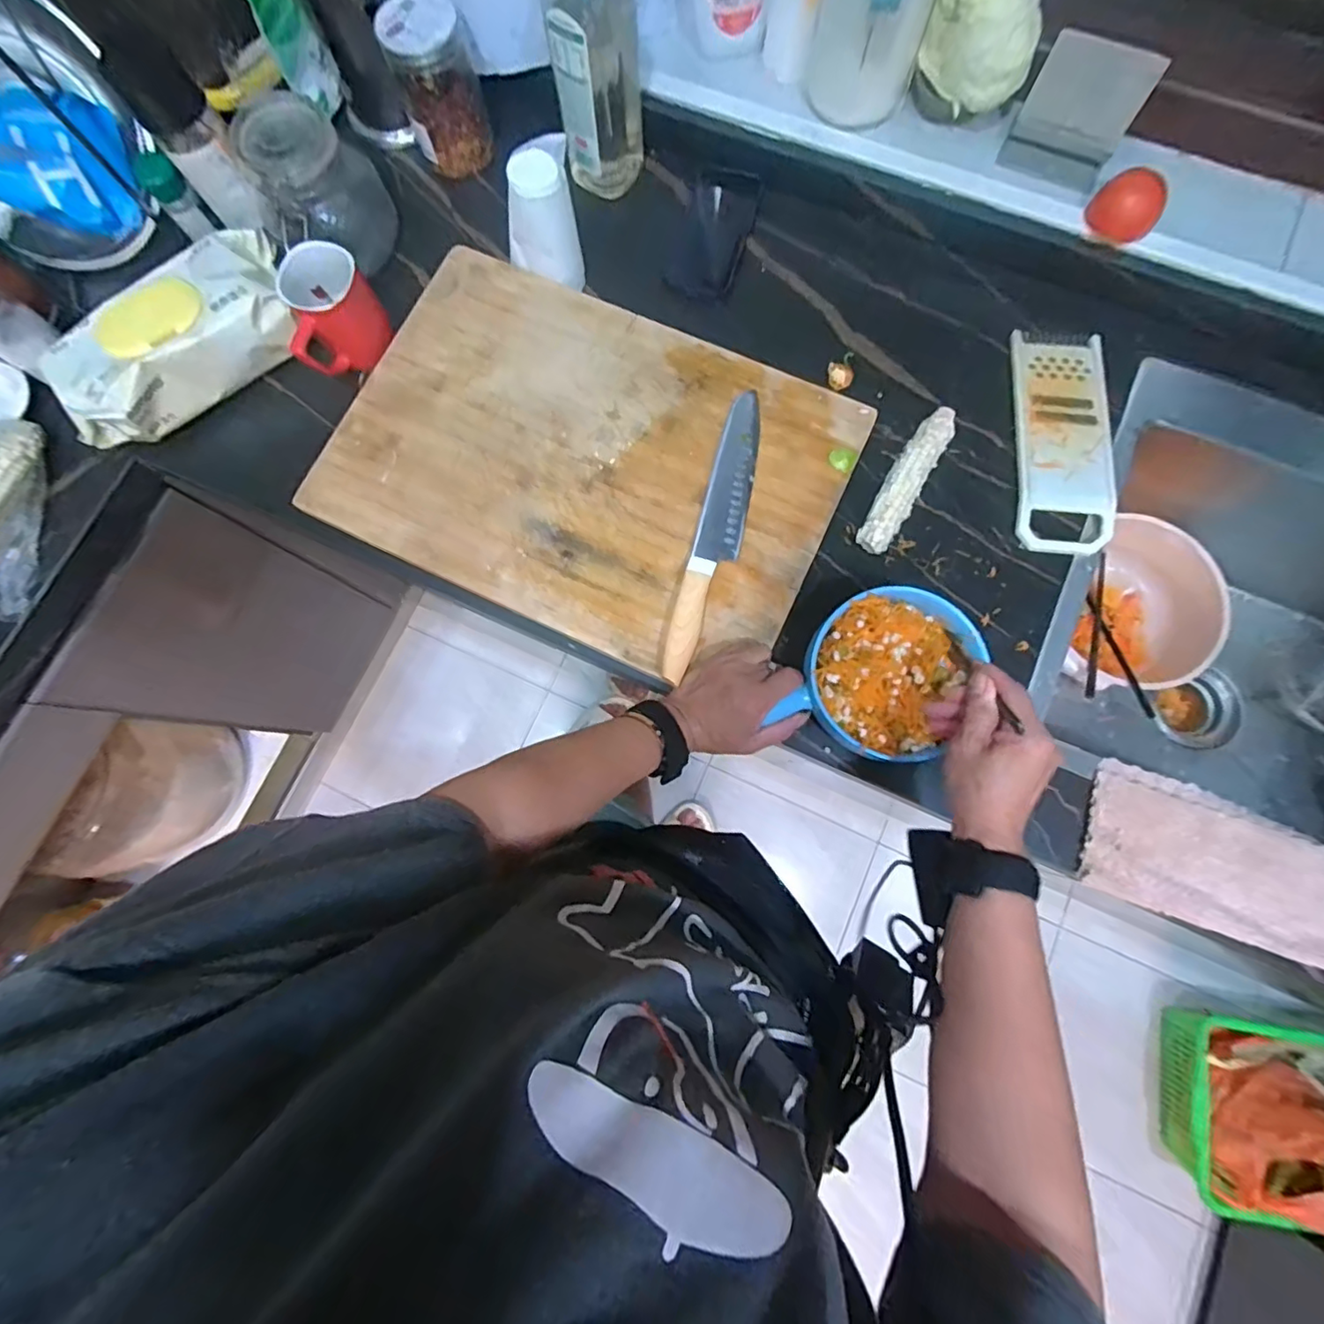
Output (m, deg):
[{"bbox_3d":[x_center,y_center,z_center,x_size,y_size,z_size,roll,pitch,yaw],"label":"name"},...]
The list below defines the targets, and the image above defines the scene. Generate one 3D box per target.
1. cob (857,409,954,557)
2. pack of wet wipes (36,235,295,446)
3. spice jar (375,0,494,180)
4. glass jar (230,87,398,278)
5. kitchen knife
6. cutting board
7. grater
[{"bbox_3d":[0.240,-0.176,0.562,0.036,0.034,0.163,29,82,6],"label":"cob"},{"bbox_3d":[-0.479,-0.321,0.570,0.239,0.064,0.099,-36,81,-5],"label":"pack of wet wipes"},{"bbox_3d":[-0.230,-0.600,0.597,0.083,0.117,0.079,0,80,1],"label":"spice jar"},{"bbox_3d":[-0.338,-0.470,0.577,0.108,0.120,0.108,0,80,1],"label":"glass jar"},{"bbox_3d":[0.055,-0.125,0.539,0.043,0.023,0.295,15,81,4],"label":"kitchen knife"},{"bbox_3d":[-0.074,-0.202,0.568,0.476,0.015,0.333,25,81,6],"label":"cutting board"},{"bbox_3d":[0.399,-0.223,0.567,0.090,0.013,0.231,4,80,2],"label":"grater"}]

